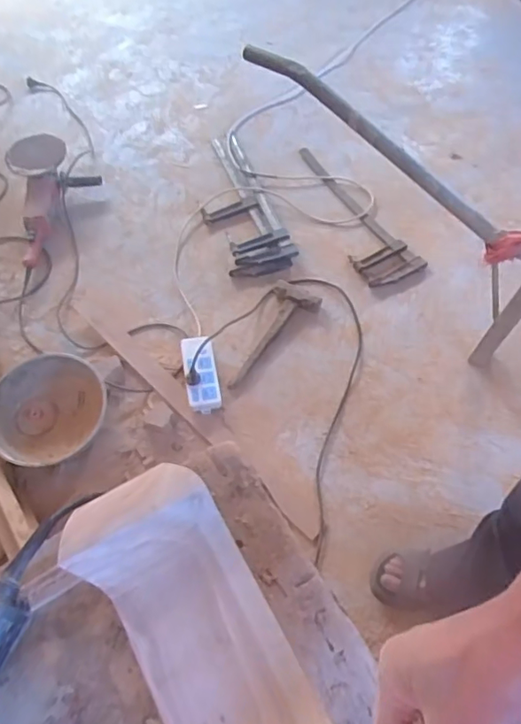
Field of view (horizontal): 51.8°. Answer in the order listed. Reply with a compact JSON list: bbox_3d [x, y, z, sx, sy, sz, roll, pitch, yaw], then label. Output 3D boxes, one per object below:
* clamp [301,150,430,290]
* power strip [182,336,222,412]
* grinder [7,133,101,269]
[{"bbox_3d":[0.248,-0.430,1.565,0.164,0.030,0.552,-27,65,-12],"label":"clamp"},{"bbox_3d":[-0.145,0.030,1.313,0.078,0.056,0.194,-12,60,-3],"label":"power strip"},{"bbox_3d":[-0.617,-0.459,1.579,0.226,0.141,0.420,0,77,2],"label":"grinder"}]

